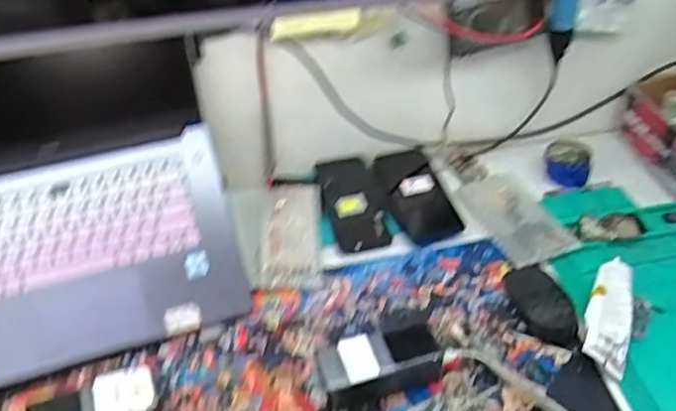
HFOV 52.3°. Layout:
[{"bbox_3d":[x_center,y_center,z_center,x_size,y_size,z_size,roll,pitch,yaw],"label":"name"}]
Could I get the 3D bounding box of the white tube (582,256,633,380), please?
[{"bbox_3d":[0.309,0.123,0.786,0.047,0.029,0.144,13,46,15],"label":"white tube"}]

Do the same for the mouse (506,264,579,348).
[{"bbox_3d":[0.234,0.111,0.797,0.056,0.032,0.110,-14,45,-12],"label":"mouse"}]

